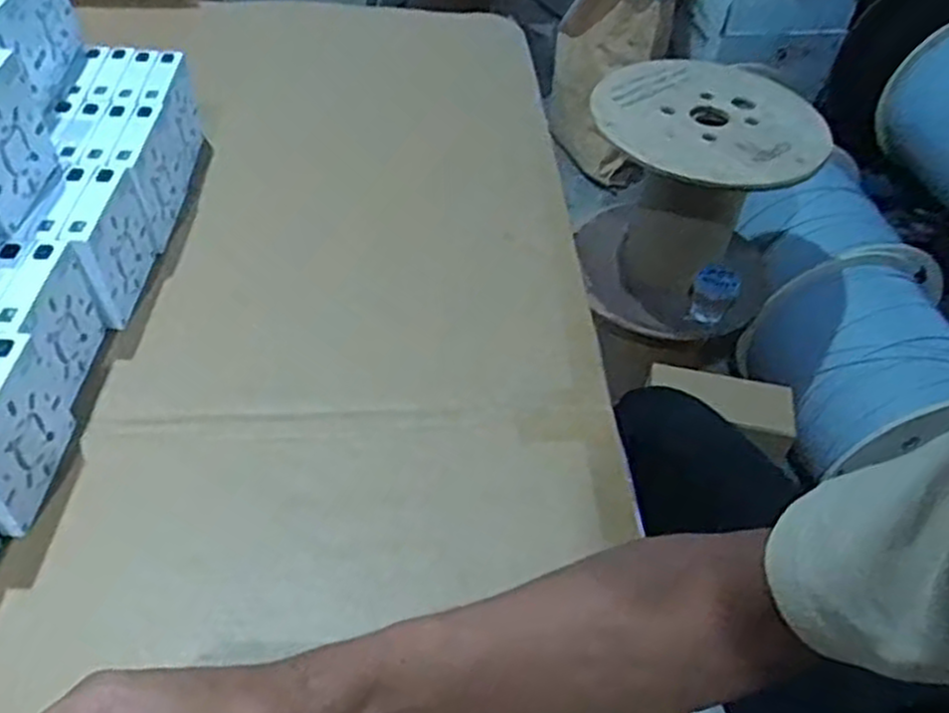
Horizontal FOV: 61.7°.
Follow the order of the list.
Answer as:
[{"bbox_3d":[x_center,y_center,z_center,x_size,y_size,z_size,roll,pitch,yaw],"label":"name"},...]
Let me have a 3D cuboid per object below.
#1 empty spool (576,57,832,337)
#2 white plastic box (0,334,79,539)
[{"bbox_3d":[0.341,-0.254,1.282,0.341,0.304,0.330,15,47,9],"label":"empty spool"},{"bbox_3d":[-0.270,0.044,0.469,0.024,0.084,0.091,4,47,-2],"label":"white plastic box"}]

